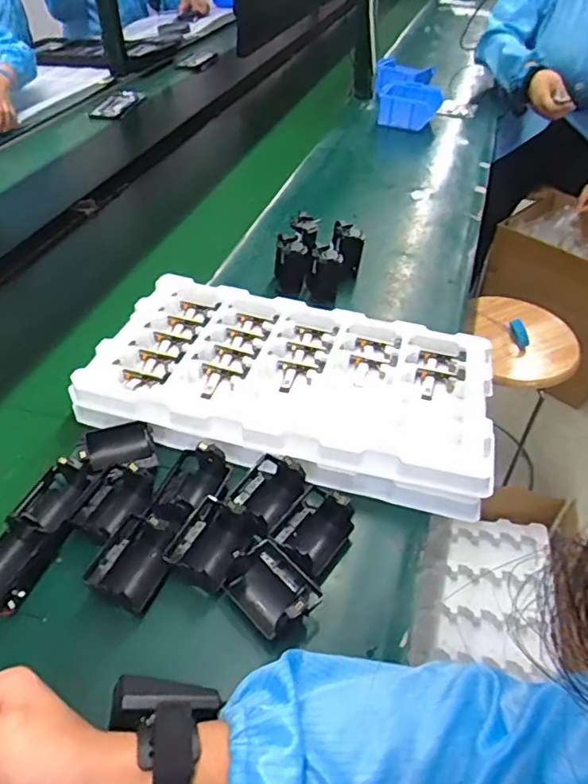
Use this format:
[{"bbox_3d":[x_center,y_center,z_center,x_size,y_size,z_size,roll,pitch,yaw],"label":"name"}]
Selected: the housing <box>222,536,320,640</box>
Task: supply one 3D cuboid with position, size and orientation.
[{"bbox_3d":[-0.020,0.161,0.471,0.075,0.035,0.057,31,51,27],"label":"housing"}]

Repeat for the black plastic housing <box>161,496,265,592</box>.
[{"bbox_3d":[-0.070,0.130,0.497,0.060,0.033,0.074,22,48,20],"label":"black plastic housing"}]

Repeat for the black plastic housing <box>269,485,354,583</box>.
[{"bbox_3d":[0.017,0.127,0.515,0.058,0.038,0.083,23,48,21],"label":"black plastic housing"}]

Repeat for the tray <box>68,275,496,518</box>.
[{"bbox_3d":[0.000,-0.016,0.644,0.433,0.045,0.242,13,45,12],"label":"tray"}]

